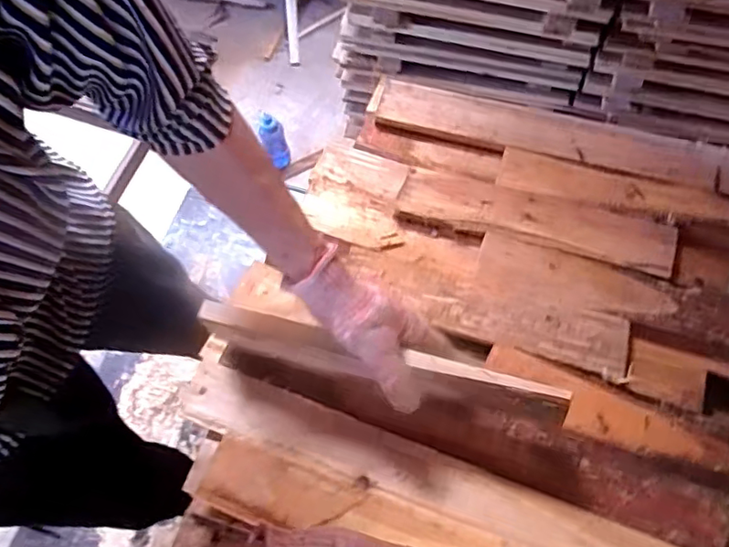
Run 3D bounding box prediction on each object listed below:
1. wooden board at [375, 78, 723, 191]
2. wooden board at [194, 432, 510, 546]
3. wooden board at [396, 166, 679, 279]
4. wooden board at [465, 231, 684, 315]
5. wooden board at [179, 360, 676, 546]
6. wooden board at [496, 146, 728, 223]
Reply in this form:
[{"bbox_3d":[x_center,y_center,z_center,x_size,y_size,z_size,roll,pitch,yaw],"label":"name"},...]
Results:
[{"bbox_3d":[0.217,-0.175,0.704,0.406,0.015,0.063,15,67,9],"label":"wooden board"},{"bbox_3d":[-0.015,0.233,0.531,0.295,0.011,0.070,18,68,11],"label":"wooden board"},{"bbox_3d":[0.196,-0.064,0.659,0.307,0.015,0.065,15,67,9],"label":"wooden board"},{"bbox_3d":[0.227,0.010,0.623,0.207,0.007,0.069,16,67,10],"label":"wooden board"},{"bbox_3d":[0.058,0.198,0.544,0.504,0.009,0.062,19,68,11],"label":"wooden board"},{"bbox_3d":[0.297,-0.094,0.662,0.278,0.011,0.056,15,67,9],"label":"wooden board"}]

